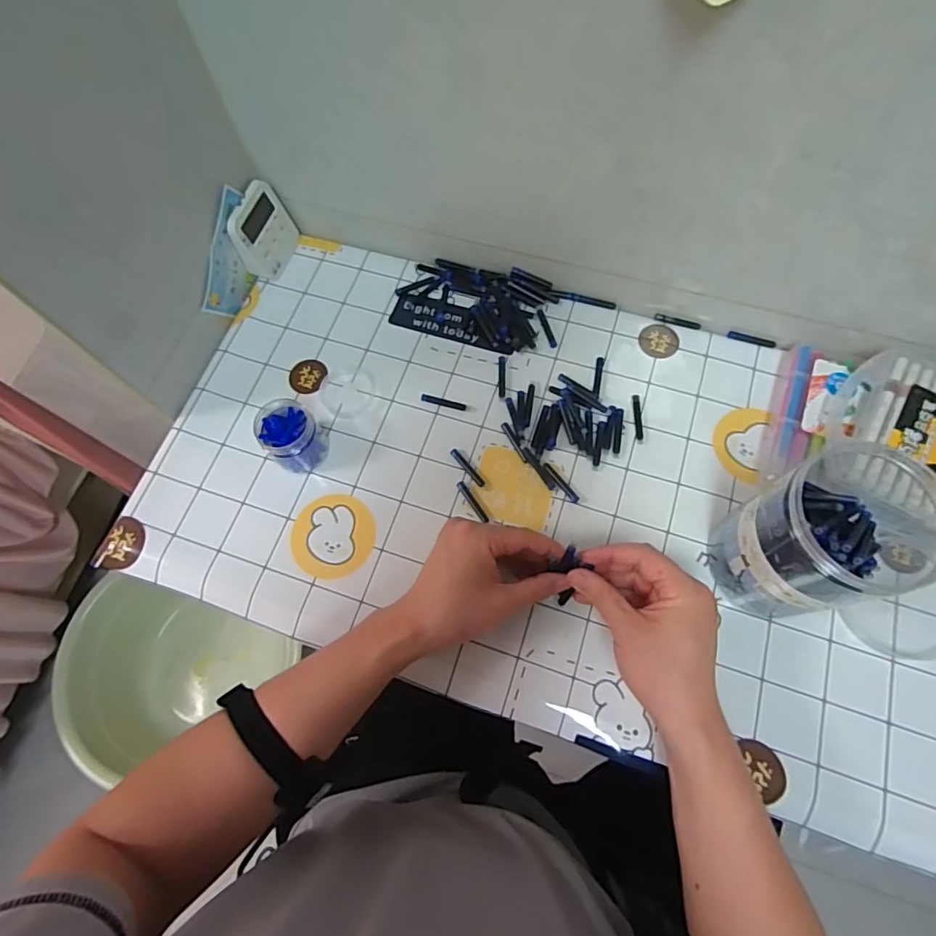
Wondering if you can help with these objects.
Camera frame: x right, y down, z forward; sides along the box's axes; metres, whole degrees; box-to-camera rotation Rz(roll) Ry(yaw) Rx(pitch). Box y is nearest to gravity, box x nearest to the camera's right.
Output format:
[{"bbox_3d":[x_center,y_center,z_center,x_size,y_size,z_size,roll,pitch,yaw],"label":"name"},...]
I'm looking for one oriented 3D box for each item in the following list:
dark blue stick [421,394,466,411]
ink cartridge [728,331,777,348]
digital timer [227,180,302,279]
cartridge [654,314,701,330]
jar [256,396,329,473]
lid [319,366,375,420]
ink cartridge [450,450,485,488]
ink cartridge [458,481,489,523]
[{"bbox_3d":[-0.024,-0.066,0.540,0.046,0.005,0.008,13,70,7],"label":"dark blue stick"},{"bbox_3d":[0.294,-0.133,0.555,0.047,0.006,0.007,17,71,8],"label":"ink cartridge"},{"bbox_3d":[-0.217,-0.255,0.579,0.027,0.080,0.077,16,71,7],"label":"digital timer"},{"bbox_3d":[0.219,-0.153,0.560,0.047,0.004,0.008,16,71,8],"label":"cartridge"},{"bbox_3d":[-0.163,-0.029,0.498,0.054,0.053,0.050,-1,69,1],"label":"jar"},{"bbox_3d":[-0.123,-0.077,0.547,0.054,0.005,0.057,-1,69,1],"label":"lid"},{"bbox_3d":[0.000,0.000,0.506,0.008,0.008,0.045,-39,73,-12],"label":"ink cartridge"},{"bbox_3d":[0.005,0.031,0.496,0.008,0.004,0.044,-32,72,-10],"label":"ink cartridge"}]

